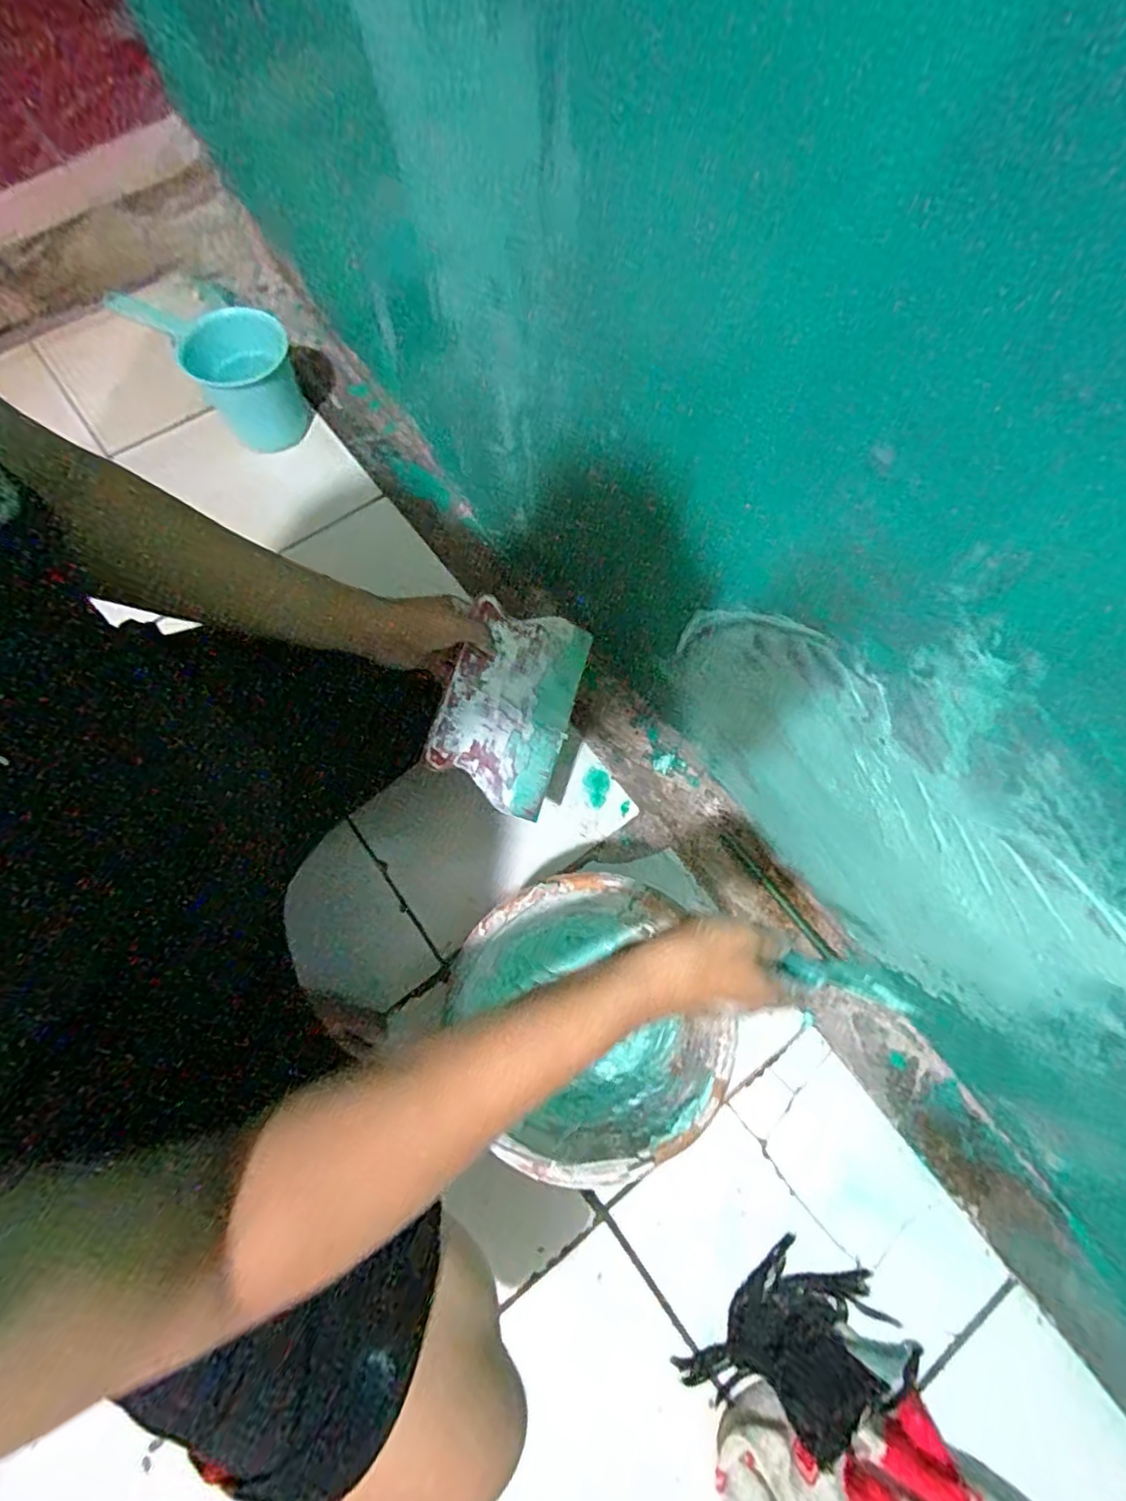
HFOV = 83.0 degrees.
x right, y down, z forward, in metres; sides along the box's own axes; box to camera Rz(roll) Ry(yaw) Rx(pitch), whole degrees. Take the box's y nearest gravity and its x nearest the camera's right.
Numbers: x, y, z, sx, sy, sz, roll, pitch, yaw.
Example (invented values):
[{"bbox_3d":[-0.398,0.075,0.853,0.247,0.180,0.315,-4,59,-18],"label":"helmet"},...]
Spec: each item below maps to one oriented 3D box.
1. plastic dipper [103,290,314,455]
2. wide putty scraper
[{"bbox_3d":[-0.502,-0.580,0.950,0.257,0.137,0.139,42,76,11],"label":"plastic dipper"},{"bbox_3d":[-0.050,-0.048,0.654,0.143,0.011,0.209,22,80,-33],"label":"wide putty scraper"}]

